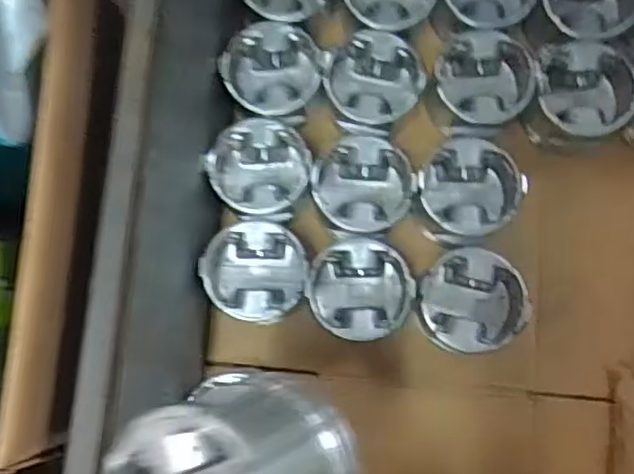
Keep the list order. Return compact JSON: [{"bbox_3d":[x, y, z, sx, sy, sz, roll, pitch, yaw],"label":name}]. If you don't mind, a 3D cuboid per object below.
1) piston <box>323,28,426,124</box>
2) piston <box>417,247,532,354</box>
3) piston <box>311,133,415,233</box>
[{"bbox_3d":[0.060,-0.163,0.685,0.096,0.058,0.094,-1,82,2],"label":"piston"},{"bbox_3d":[0.153,0.069,0.657,0.092,0.094,0.094,0,82,2],"label":"piston"},{"bbox_3d":[0.047,-0.052,0.665,0.097,0.066,0.100,0,82,2],"label":"piston"}]

